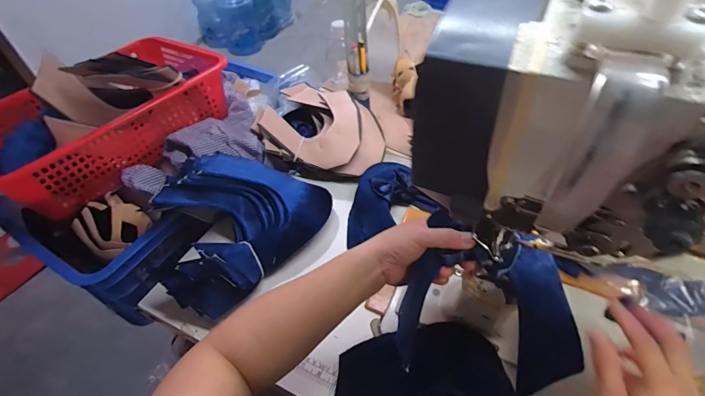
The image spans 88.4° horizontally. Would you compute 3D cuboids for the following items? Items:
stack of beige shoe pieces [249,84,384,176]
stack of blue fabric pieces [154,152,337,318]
[{"bbox_3d":[-0.054,-0.135,0.752,0.239,0.102,0.187,10,50,12],"label":"stack of beige shoe pieces"},{"bbox_3d":[-0.186,0.026,0.589,0.206,0.106,0.295,24,54,23],"label":"stack of blue fabric pieces"}]

